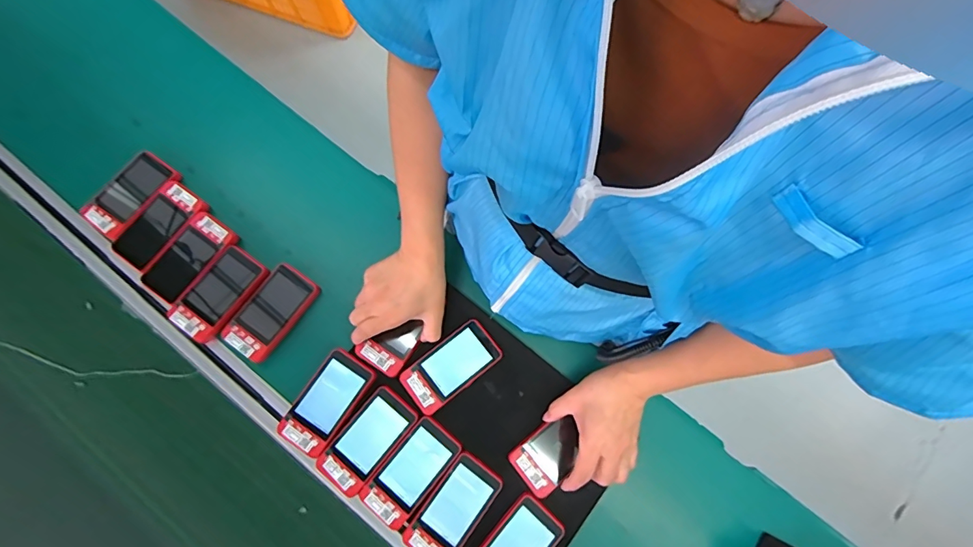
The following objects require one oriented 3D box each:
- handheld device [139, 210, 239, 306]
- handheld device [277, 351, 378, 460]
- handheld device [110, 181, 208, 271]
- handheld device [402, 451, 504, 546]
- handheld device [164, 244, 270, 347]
[{"bbox_3d":[-0.392,-0.020,0.608,0.065,0.019,0.122,35,79,6],"label":"handheld device"},{"bbox_3d":[-0.193,0.154,0.556,0.064,0.012,0.119,33,78,6],"label":"handheld device"},{"bbox_3d":[-0.435,-0.064,0.615,0.060,0.021,0.118,37,79,7],"label":"handheld device"},{"bbox_3d":[-0.038,0.272,0.534,0.062,0.016,0.118,38,79,7],"label":"handheld device"},{"bbox_3d":[-0.345,0.026,0.597,0.067,0.020,0.119,36,79,6],"label":"handheld device"}]

